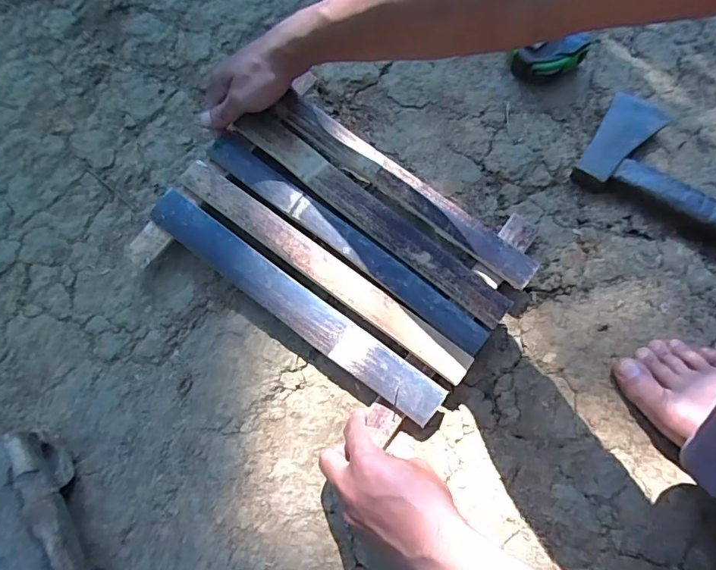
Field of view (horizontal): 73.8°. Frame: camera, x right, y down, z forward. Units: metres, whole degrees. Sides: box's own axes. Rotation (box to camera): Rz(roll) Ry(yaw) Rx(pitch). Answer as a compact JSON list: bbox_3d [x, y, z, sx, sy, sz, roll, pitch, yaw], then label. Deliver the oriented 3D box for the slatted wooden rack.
[{"bbox_3d":[-0.015,-0.046,0.499,0.345,0.035,0.253,36,77,10],"label":"slatted wooden rack"}]

